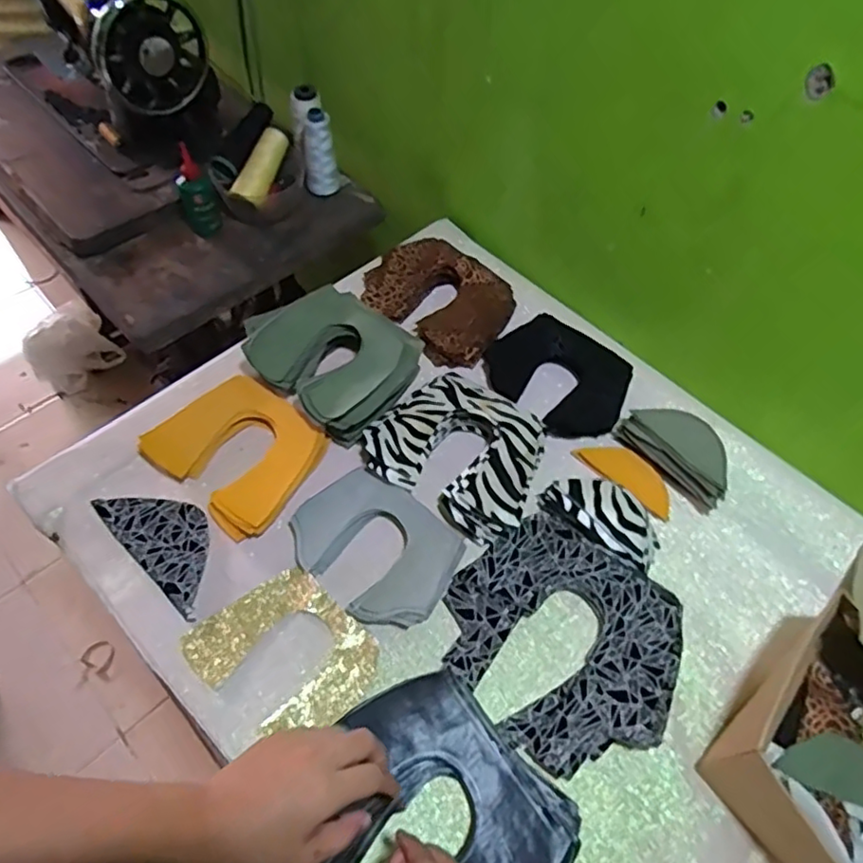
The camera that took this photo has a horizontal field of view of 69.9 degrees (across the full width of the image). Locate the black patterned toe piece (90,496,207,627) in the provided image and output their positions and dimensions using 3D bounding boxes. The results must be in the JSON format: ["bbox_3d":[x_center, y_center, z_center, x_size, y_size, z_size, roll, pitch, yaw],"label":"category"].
[{"bbox_3d":[-0.250,0.103,0.593,0.143,0.006,0.071,42,60,16],"label":"black patterned toe piece"}]

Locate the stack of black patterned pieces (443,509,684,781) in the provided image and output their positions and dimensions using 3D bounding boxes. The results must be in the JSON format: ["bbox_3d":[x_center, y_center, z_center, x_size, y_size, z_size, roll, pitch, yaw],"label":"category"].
[{"bbox_3d":[0.113,0.182,0.546,0.199,0.022,0.181,33,64,17],"label":"stack of black patterned pieces"}]

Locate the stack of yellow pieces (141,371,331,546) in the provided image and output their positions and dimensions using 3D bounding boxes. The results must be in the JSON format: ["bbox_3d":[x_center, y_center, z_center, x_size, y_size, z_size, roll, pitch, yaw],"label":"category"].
[{"bbox_3d":[-0.195,0.018,0.636,0.154,0.026,0.136,35,65,18],"label":"stack of yellow pieces"}]

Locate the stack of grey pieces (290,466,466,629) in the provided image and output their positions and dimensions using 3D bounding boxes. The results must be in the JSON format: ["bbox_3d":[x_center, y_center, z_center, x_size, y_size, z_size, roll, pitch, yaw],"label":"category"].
[{"bbox_3d":[-0.053,0.107,0.585,0.155,0.021,0.117,37,65,19],"label":"stack of grey pieces"}]

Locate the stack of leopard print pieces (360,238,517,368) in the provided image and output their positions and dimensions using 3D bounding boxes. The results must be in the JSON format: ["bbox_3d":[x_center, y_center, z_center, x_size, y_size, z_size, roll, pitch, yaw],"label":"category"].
[{"bbox_3d":[0.009,-0.167,0.755,0.172,0.038,0.142,30,63,16],"label":"stack of leopard print pieces"}]

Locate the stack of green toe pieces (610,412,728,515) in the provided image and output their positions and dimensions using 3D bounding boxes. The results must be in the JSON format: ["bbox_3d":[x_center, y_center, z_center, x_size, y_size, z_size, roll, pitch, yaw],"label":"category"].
[{"bbox_3d":[0.260,0.019,0.649,0.063,0.040,0.127,-40,67,-22],"label":"stack of green toe pieces"}]

